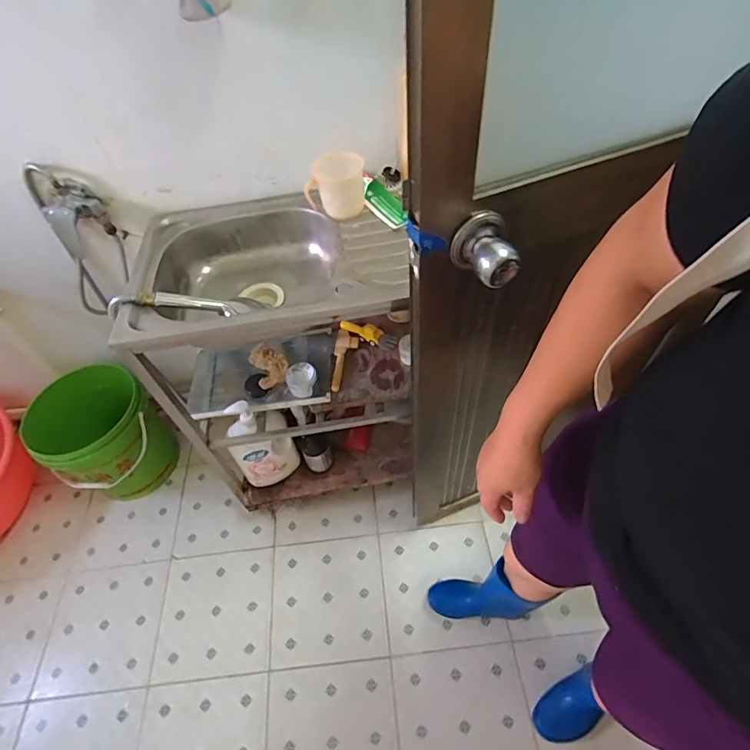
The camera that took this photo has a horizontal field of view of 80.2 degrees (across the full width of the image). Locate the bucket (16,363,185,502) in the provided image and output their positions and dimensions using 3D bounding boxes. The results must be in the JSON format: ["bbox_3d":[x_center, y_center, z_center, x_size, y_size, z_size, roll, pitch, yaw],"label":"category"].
[{"bbox_3d":[-0.774,0.192,1.280,0.292,0.288,0.271,-2,52,3],"label":"bucket"}]

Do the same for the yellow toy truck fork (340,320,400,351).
[{"bbox_3d":[-0.015,-0.104,1.132,0.152,0.040,0.034,15,55,16],"label":"yellow toy truck fork"}]

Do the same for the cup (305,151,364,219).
[{"bbox_3d":[-0.079,-0.384,0.893,0.117,0.110,0.082,-6,52,0],"label":"cup"}]

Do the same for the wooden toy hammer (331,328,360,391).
[{"bbox_3d":[-0.077,-0.041,1.097,0.058,0.026,0.185,6,48,3],"label":"wooden toy hammer"}]

